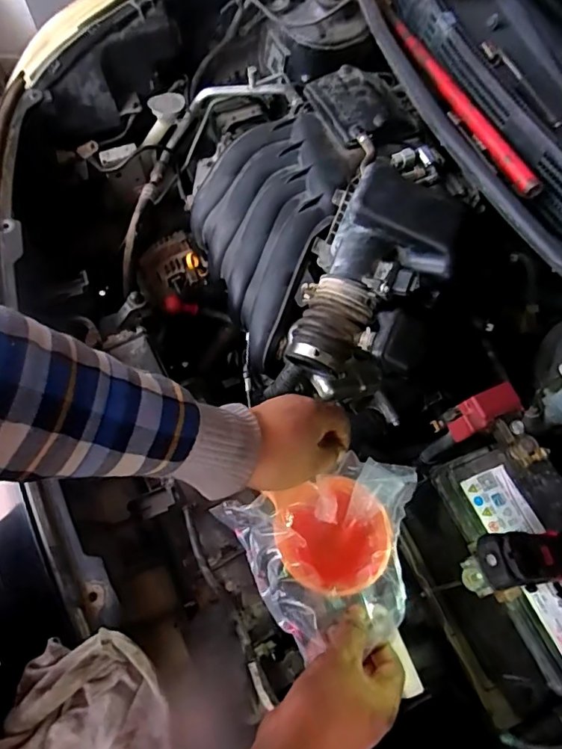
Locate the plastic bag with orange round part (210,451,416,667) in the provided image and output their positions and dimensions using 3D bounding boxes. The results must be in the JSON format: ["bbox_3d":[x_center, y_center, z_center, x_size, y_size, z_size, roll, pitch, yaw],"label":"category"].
[{"bbox_3d":[0.049,0.166,0.474,0.169,0.080,0.148,-19,66,-10],"label":"plastic bag with orange round part"}]

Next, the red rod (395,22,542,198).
[{"bbox_3d":[0.224,-0.343,0.634,0.027,0.026,0.342,-19,66,-10],"label":"red rod"}]

